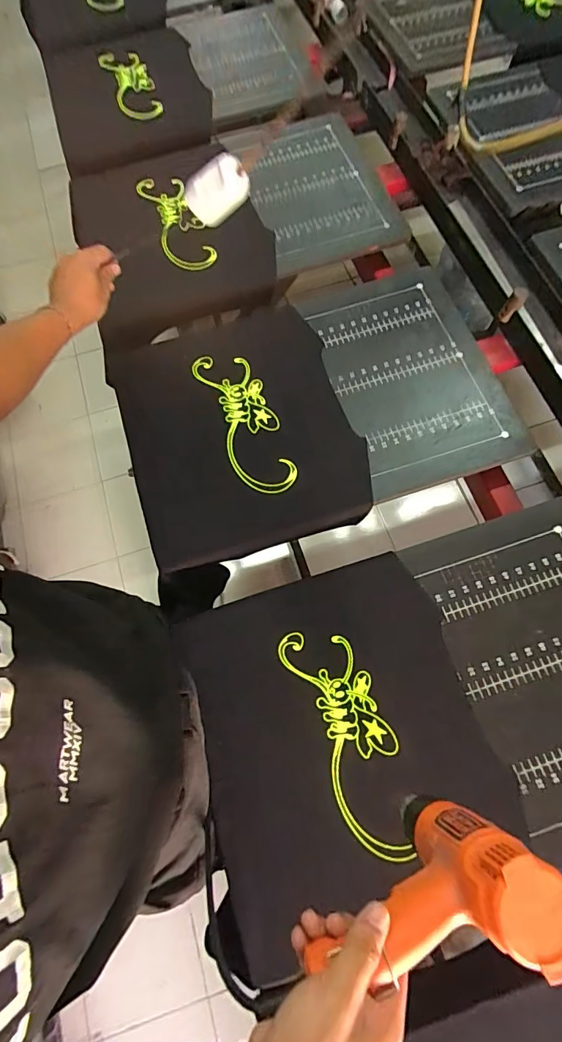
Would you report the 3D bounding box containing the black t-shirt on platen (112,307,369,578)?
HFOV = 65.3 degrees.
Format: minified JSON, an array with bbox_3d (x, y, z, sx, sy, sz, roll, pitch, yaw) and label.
[{"bbox_3d":[-0.079,-0.151,0.712,0.360,0.051,0.421,-17,72,-5],"label":"black t-shirt on platen"}]

